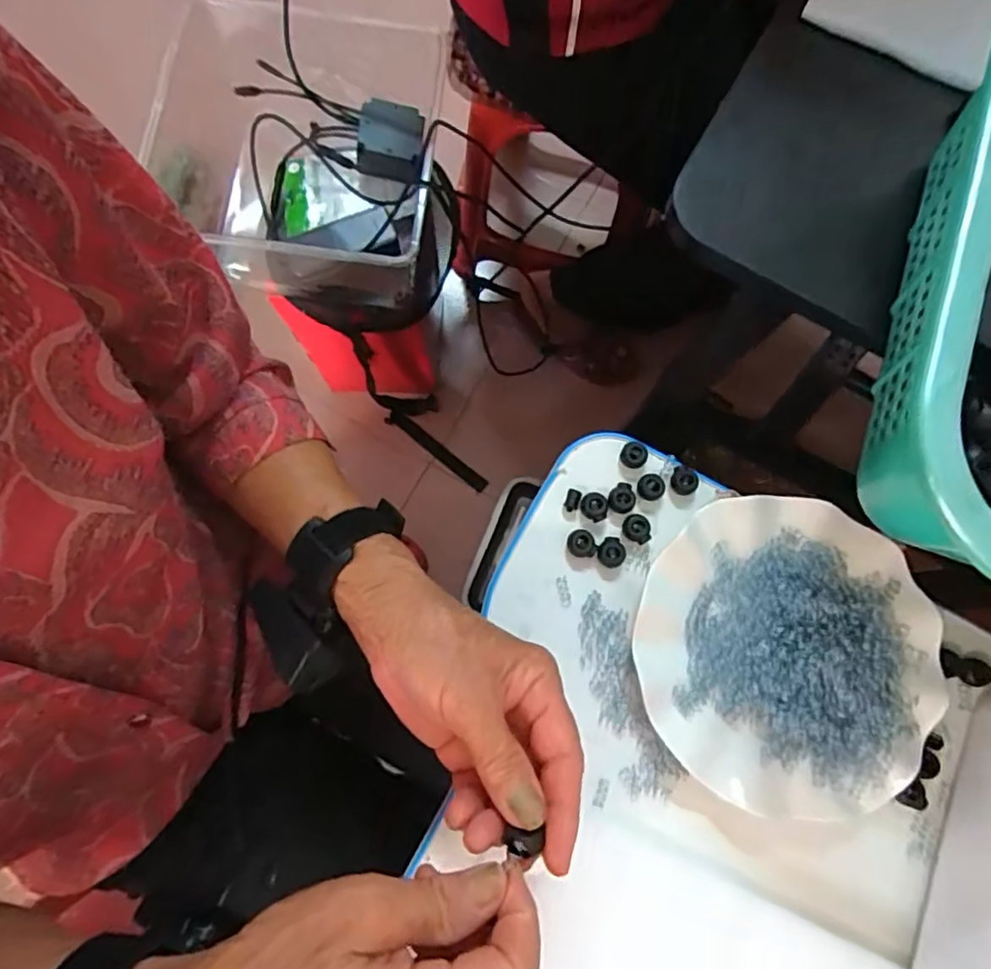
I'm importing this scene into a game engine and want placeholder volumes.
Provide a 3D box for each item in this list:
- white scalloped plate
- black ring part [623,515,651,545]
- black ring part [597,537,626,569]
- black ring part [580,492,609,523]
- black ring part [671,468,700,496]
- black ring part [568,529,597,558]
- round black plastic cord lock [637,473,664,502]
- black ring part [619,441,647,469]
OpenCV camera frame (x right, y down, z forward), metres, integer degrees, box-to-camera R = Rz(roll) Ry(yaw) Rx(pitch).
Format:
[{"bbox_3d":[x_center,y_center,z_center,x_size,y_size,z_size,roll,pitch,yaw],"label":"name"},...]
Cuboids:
[{"bbox_3d":[0.177,0.100,0.366,0.176,0.025,0.180,0,78,-1],"label":"white scalloped plate"},{"bbox_3d":[0.092,0.029,0.393,0.018,0.005,0.018,10,78,1],"label":"black ring part"},{"bbox_3d":[0.075,0.044,0.390,0.017,0.010,0.019,13,78,2],"label":"black ring part"},{"bbox_3d":[0.065,0.014,0.396,0.018,0.009,0.017,28,79,5],"label":"black ring part"},{"bbox_3d":[0.126,-0.002,0.401,0.015,0.013,0.018,-38,81,-8],"label":"black ring part"},{"bbox_3d":[0.056,0.039,0.392,0.017,0.009,0.017,0,78,-1],"label":"black ring part"},{"bbox_3d":[0.103,0.002,0.399,0.018,0.006,0.017,0,78,-1],"label":"round black plastic cord lock"},{"bbox_3d":[0.093,-0.020,0.403,0.017,0.010,0.016,0,78,-1],"label":"black ring part"}]

